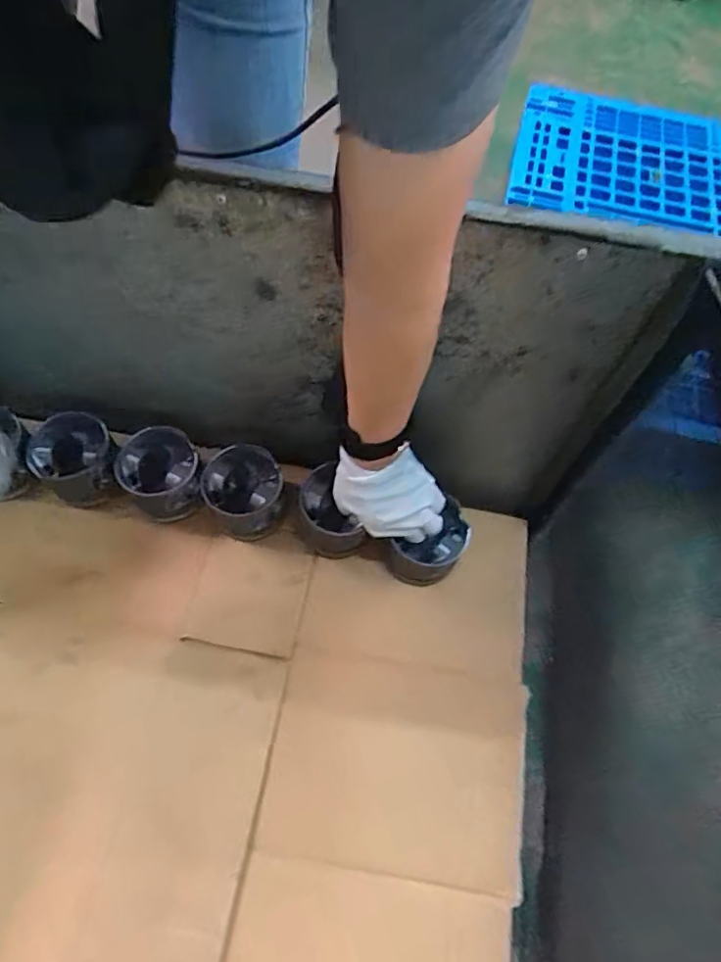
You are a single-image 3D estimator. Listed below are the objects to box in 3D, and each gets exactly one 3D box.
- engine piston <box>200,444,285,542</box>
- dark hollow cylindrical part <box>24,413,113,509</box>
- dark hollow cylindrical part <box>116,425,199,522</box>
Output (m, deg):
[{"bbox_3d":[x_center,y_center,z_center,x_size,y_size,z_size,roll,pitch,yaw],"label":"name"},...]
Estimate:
[{"bbox_3d":[-0.137,0.011,0.666,0.091,0.075,0.103,14,62,4],"label":"engine piston"},{"bbox_3d":[-0.338,-0.026,0.667,0.086,0.080,0.106,-33,68,-19],"label":"dark hollow cylindrical part"},{"bbox_3d":[-0.237,-0.008,0.669,0.085,0.080,0.103,-24,66,-15],"label":"dark hollow cylindrical part"}]

